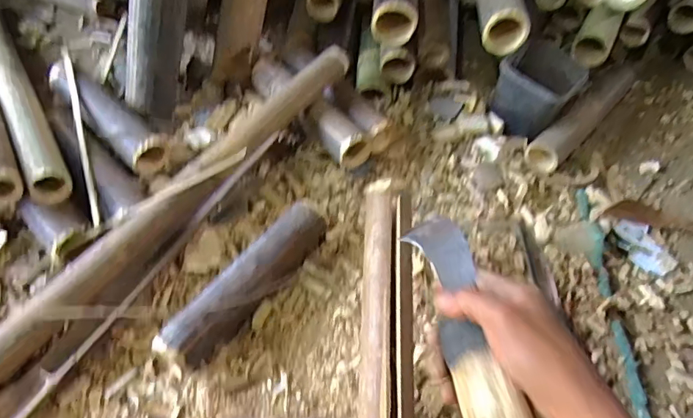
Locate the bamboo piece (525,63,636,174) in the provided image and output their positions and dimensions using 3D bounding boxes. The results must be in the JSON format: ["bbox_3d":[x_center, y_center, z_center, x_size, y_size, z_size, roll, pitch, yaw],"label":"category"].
[{"bbox_3d":[0.410,-0.167,0.831,0.060,0.045,0.327,37,60,22],"label":"bamboo piece"}]

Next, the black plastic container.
[{"bbox_3d":[0.313,-0.201,0.792,0.110,0.091,0.153,35,59,21],"label":"black plastic container"}]

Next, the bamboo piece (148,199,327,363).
[{"bbox_3d":[-0.120,0.090,0.604,0.052,0.057,0.246,33,58,19],"label":"bamboo piece"}]

